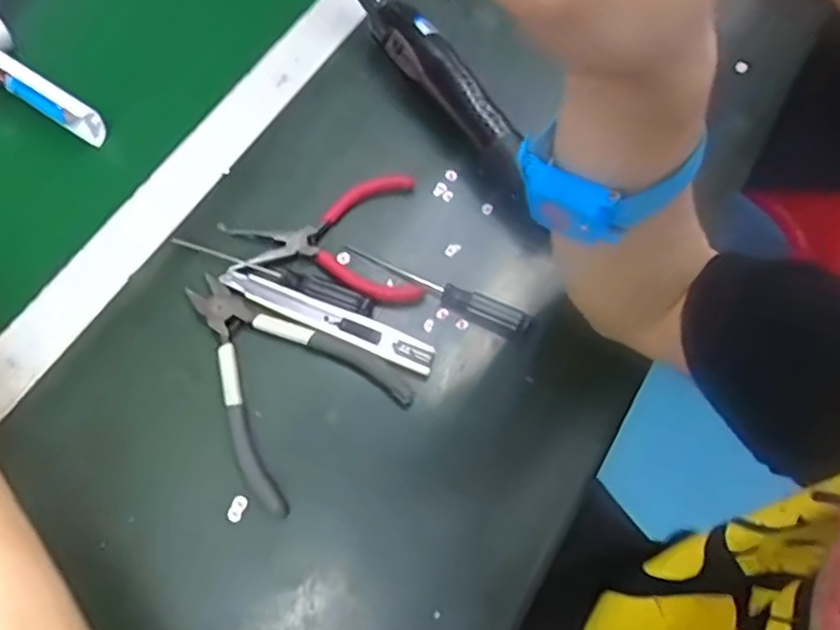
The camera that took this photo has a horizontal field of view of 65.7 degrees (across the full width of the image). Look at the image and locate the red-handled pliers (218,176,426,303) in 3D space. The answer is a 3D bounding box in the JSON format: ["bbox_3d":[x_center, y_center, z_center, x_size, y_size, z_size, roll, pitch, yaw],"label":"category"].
[{"bbox_3d":[-0.063,-0.049,0.426,0.123,0.012,0.090,-5,69,-5],"label":"red-handled pliers"}]

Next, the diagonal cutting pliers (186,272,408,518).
[{"bbox_3d":[-0.088,0.028,0.395,0.104,0.014,0.142,-38,75,-15],"label":"diagonal cutting pliers"}]

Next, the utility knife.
[{"bbox_3d":[-0.058,0.002,0.403,0.141,0.005,0.020,21,69,6],"label":"utility knife"}]

